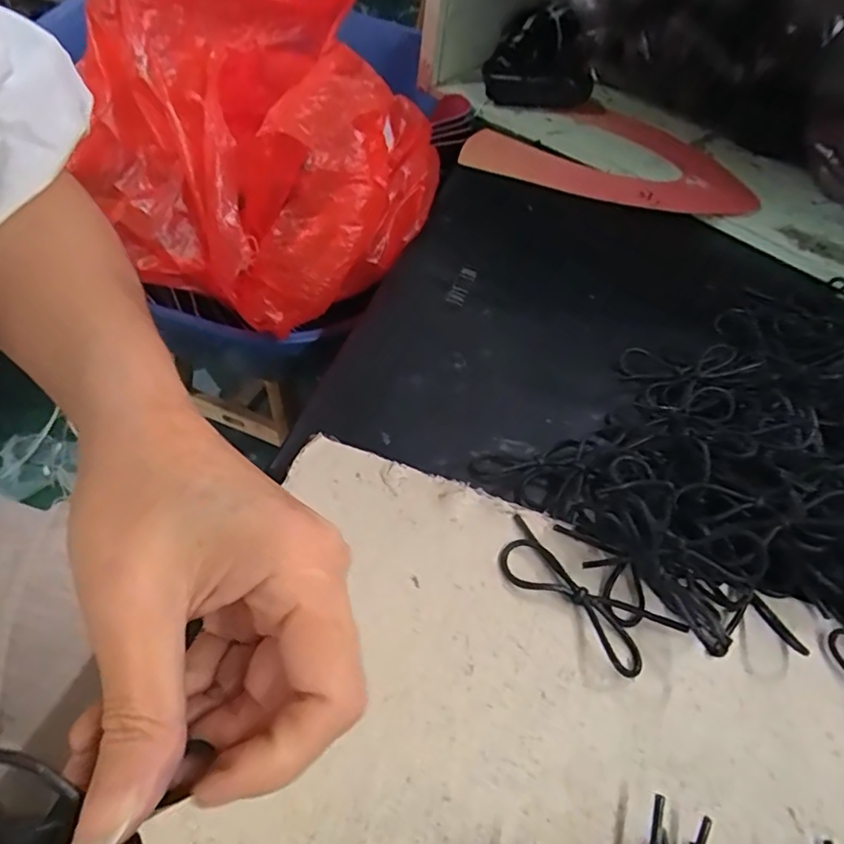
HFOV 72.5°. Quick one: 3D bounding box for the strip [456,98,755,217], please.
[{"bbox_3d":[0.182,-0.269,0.567,0.268,0.018,0.186,15,51,2],"label":"strip"}]

